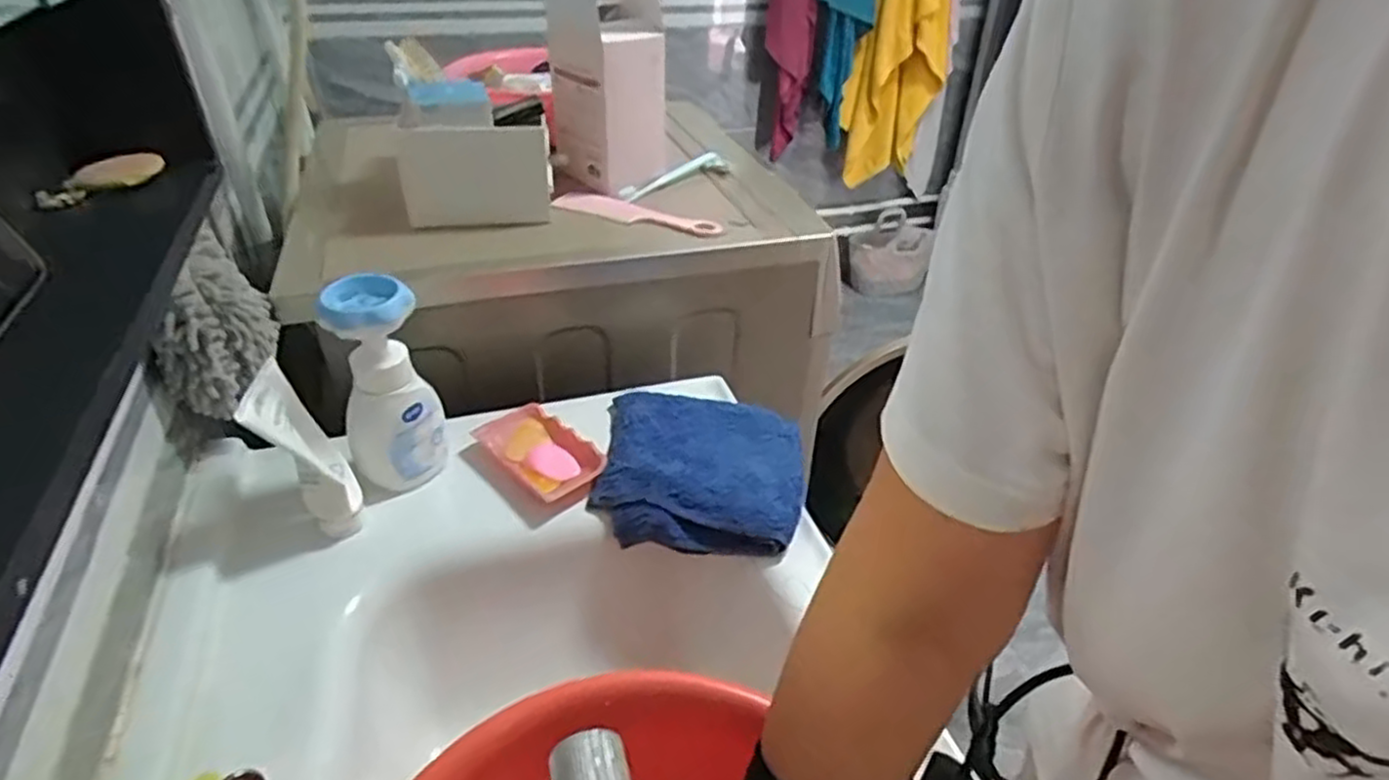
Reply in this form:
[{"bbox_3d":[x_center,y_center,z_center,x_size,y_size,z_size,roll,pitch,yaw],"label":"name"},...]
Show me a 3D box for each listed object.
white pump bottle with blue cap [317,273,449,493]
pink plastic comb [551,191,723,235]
[{"bbox_3d":[-0.255,0.000,0.633,0.070,0.179,0.060,-8,36,-13],"label":"white pump bottle with blue cap"},{"bbox_3d":[-0.064,-0.211,0.893,0.198,0.016,0.052,10,36,12],"label":"pink plastic comb"}]

